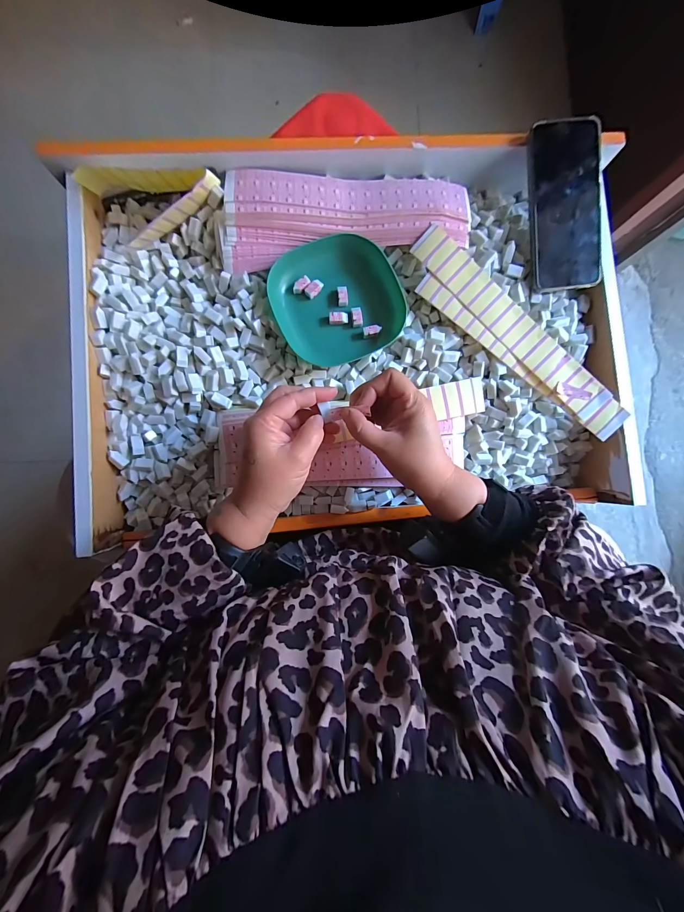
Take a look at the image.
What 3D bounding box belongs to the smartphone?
[{"bbox_3d":[0.242,-0.267,0.353,0.075,0.015,0.162,-10,101,-4],"label":"smartphone"}]

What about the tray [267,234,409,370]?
[{"bbox_3d":[-0.007,-0.174,0.366,0.131,0.028,0.127,-21,88,-5],"label":"tray"}]

